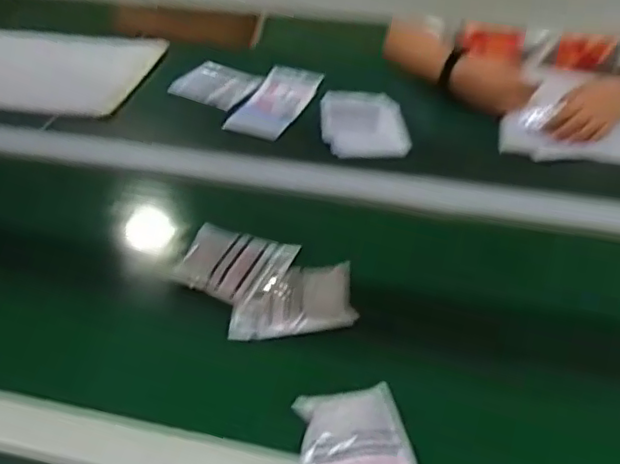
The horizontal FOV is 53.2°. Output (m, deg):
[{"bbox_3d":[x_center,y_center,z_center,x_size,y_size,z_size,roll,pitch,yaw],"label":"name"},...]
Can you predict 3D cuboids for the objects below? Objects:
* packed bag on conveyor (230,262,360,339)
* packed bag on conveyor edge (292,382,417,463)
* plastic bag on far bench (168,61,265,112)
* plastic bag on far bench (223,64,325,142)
[{"bbox_3d":[-0.021,0.077,0.704,0.136,0.026,0.086,-3,40,-3],"label":"packed bag on conveyor"},{"bbox_3d":[0.041,0.193,0.554,0.098,0.016,0.129,-6,40,-6],"label":"packed bag on conveyor edge"},{"bbox_3d":[-0.165,-0.266,1.111,0.142,0.019,0.120,18,44,21],"label":"plastic bag on far bench"},{"bbox_3d":[-0.052,-0.228,1.065,0.105,0.014,0.222,14,42,17],"label":"plastic bag on far bench"}]

